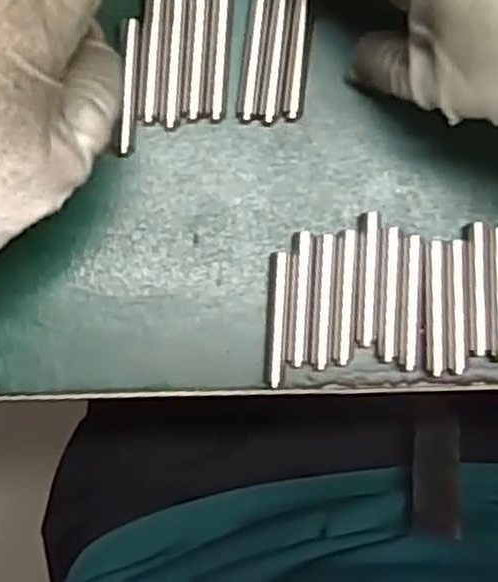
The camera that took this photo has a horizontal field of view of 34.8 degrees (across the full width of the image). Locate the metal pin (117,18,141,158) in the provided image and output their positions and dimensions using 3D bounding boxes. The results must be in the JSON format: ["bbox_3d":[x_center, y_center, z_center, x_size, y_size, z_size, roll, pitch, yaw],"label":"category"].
[{"bbox_3d":[-0.044,-0.074,0.288,0.006,0.004,0.049,2,88,-2],"label":"metal pin"}]

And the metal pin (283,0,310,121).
[{"bbox_3d":[0.018,-0.087,0.292,0.007,0.008,0.047,6,90,-1],"label":"metal pin"}]

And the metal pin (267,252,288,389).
[{"bbox_3d":[0.010,0.010,0.287,0.006,0.004,0.048,2,90,-1],"label":"metal pin"}]

